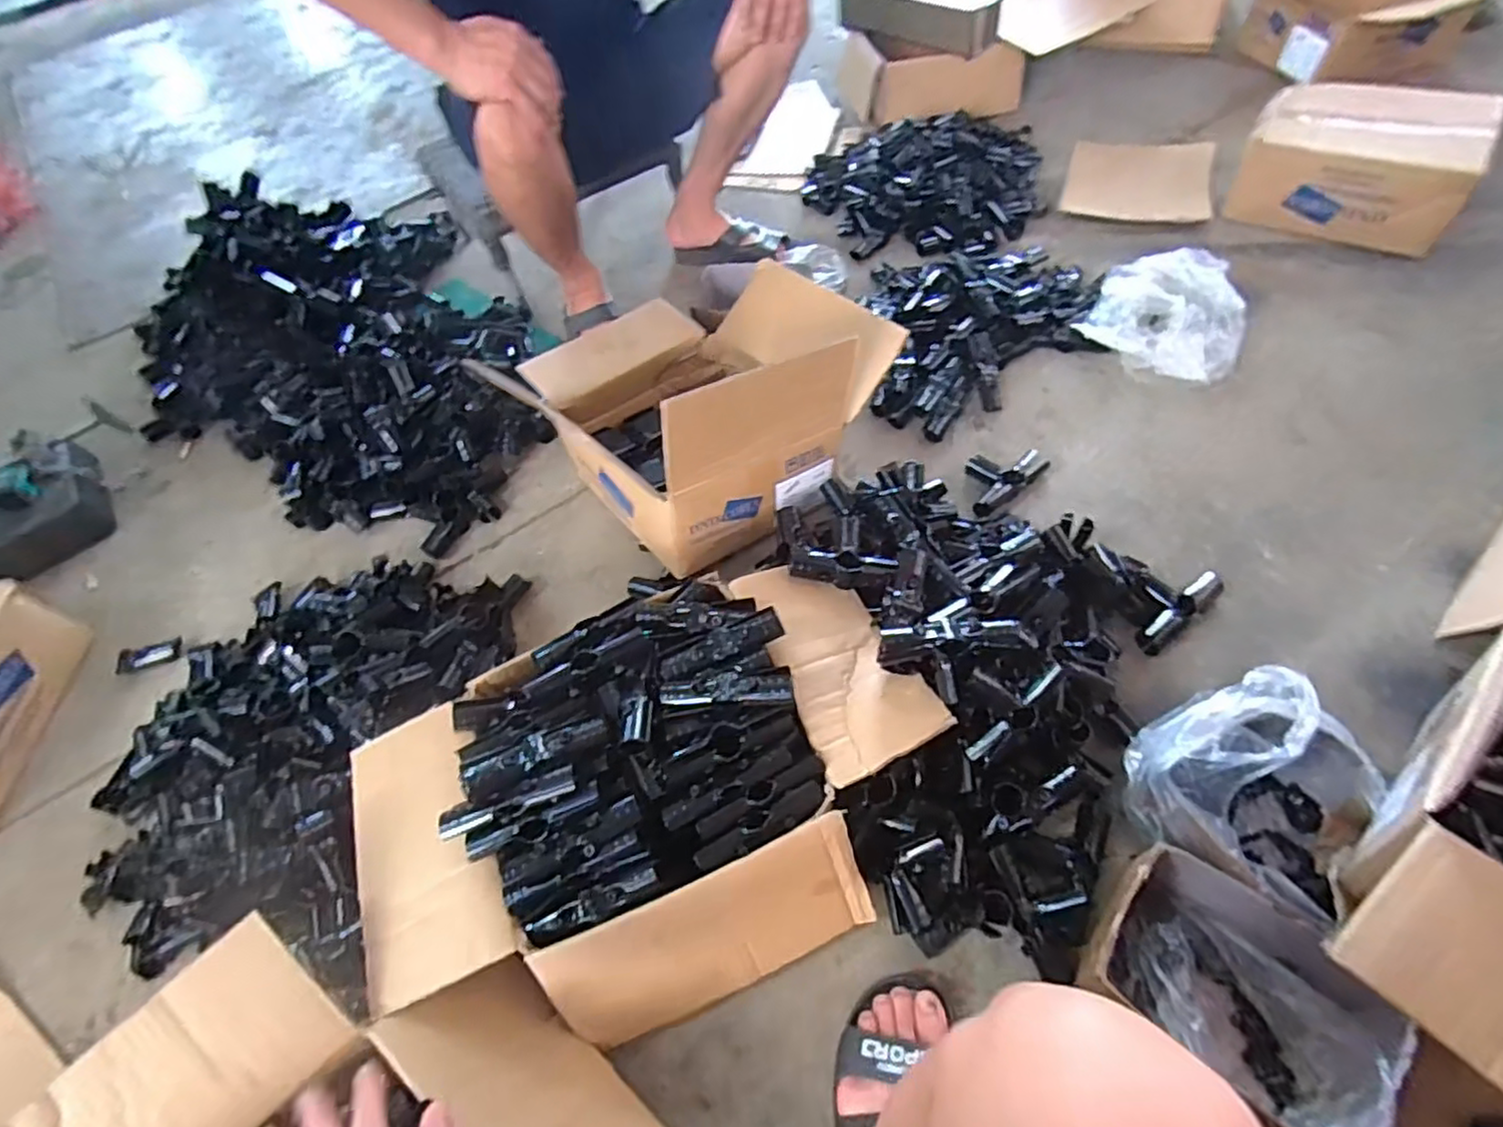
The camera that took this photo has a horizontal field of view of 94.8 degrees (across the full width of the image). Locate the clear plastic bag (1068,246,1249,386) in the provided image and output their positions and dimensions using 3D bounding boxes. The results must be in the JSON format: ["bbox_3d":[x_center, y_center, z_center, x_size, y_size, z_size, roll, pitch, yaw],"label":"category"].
[{"bbox_3d":[0.674,-0.406,1.105,0.227,0.096,0.231,32,65,25],"label":"clear plastic bag"}]

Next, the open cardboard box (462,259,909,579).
[{"bbox_3d":[-0.091,-0.268,0.983,0.454,0.258,0.438,37,68,28],"label":"open cardboard box"}]

